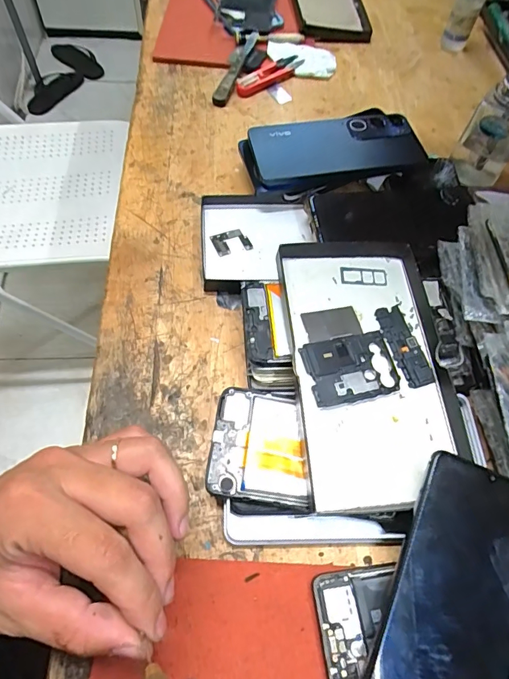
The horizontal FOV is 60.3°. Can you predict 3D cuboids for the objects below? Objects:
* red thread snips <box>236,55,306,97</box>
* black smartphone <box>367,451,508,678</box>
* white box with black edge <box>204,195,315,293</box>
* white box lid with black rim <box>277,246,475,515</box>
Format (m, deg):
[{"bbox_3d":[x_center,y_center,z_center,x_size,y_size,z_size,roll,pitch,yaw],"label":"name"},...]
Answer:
[{"bbox_3d":[0.020,-0.318,0.525,0.097,0.010,0.025,-39,70,-22],"label":"red thread snips"},{"bbox_3d":[0.112,0.149,0.244,0.070,0.007,0.155,23,74,8],"label":"black smartphone"},{"bbox_3d":[0.003,-0.088,0.402,0.100,0.026,0.106,-1,61,-4],"label":"white box with black edge"},{"bbox_3d":[0.084,0.018,0.316,0.112,0.032,0.191,-5,62,-1],"label":"white box lid with black rim"}]

